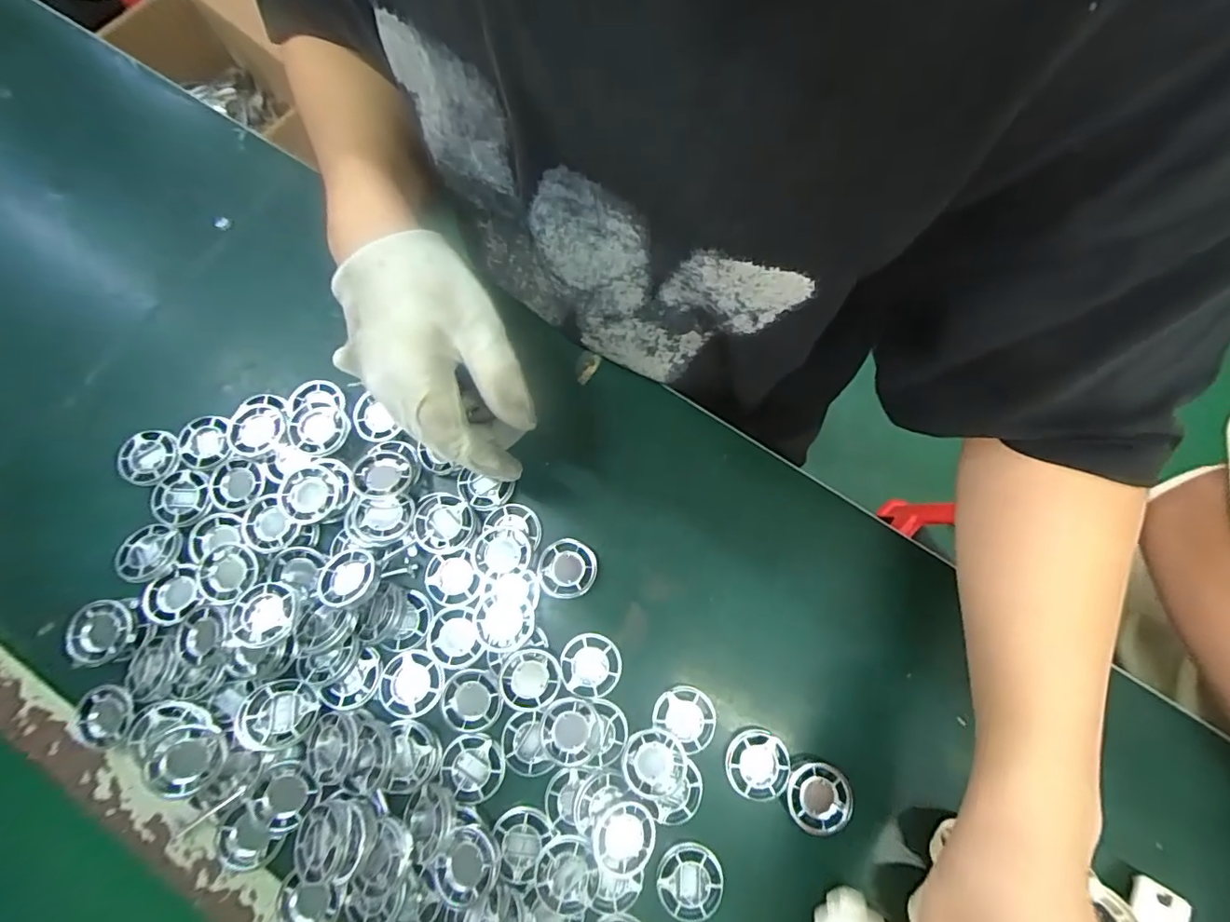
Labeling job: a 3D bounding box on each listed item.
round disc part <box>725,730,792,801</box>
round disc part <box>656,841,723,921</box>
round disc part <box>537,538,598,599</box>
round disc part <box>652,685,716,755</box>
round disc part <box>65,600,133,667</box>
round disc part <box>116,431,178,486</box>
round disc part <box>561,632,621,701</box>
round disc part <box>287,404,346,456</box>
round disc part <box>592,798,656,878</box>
[{"bbox_3d":[0.089,0.190,0.332,0.037,0.015,0.039,0,78,0],"label":"round disc part"},{"bbox_3d":[0.044,0.250,0.312,0.038,0.009,0.038,0,78,0],"label":"round disc part"},{"bbox_3d":[-0.032,0.071,0.349,0.038,0.004,0.038,0,78,0],"label":"round disc part"},{"bbox_3d":[0.046,0.161,0.331,0.039,0.004,0.033,38,70,8],"label":"round disc part"},{"bbox_3d":[-0.318,0.105,0.322,0.032,0.016,0.038,-6,78,-1],"label":"round disc part"},{"bbox_3d":[-0.318,-0.003,0.357,0.035,0.011,0.038,0,78,0],"label":"round disc part"},{"bbox_3d":[-0.015,0.131,0.336,0.039,0.004,0.038,0,78,0],"label":"round disc part"},{"bbox_3d":[-0.203,-0.022,0.361,0.034,0.014,0.036,-7,78,-1],"label":"round disc part"},{"bbox_3d":[0.005,0.222,0.307,0.037,0.006,0.038,4,79,-23],"label":"round disc part"}]

